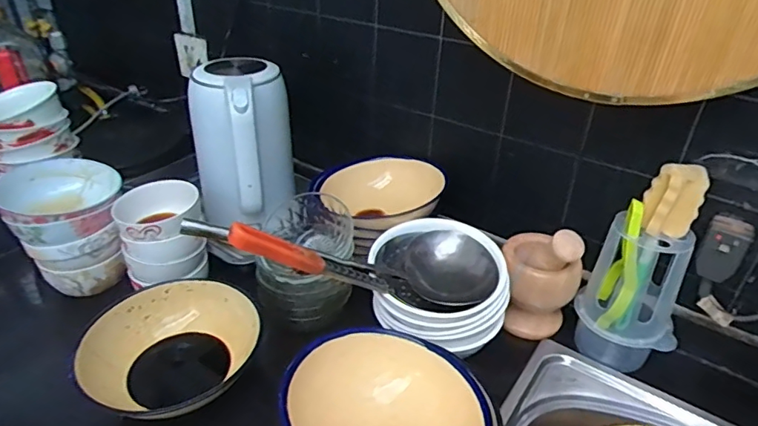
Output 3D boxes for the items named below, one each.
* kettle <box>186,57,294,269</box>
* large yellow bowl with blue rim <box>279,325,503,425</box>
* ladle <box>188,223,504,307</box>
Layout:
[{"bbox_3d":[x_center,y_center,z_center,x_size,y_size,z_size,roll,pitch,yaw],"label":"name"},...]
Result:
[{"bbox_3d":[-0.198,-0.074,0.769,0.146,0.248,0.187,-7,34,-14],"label":"kettle"},{"bbox_3d":[0.010,0.197,0.491,0.182,0.096,0.181,1,33,-1],"label":"large yellow bowl with blue rim"},{"bbox_3d":[0.000,0.052,0.536,0.322,0.084,0.121,12,18,-46],"label":"ladle"}]

